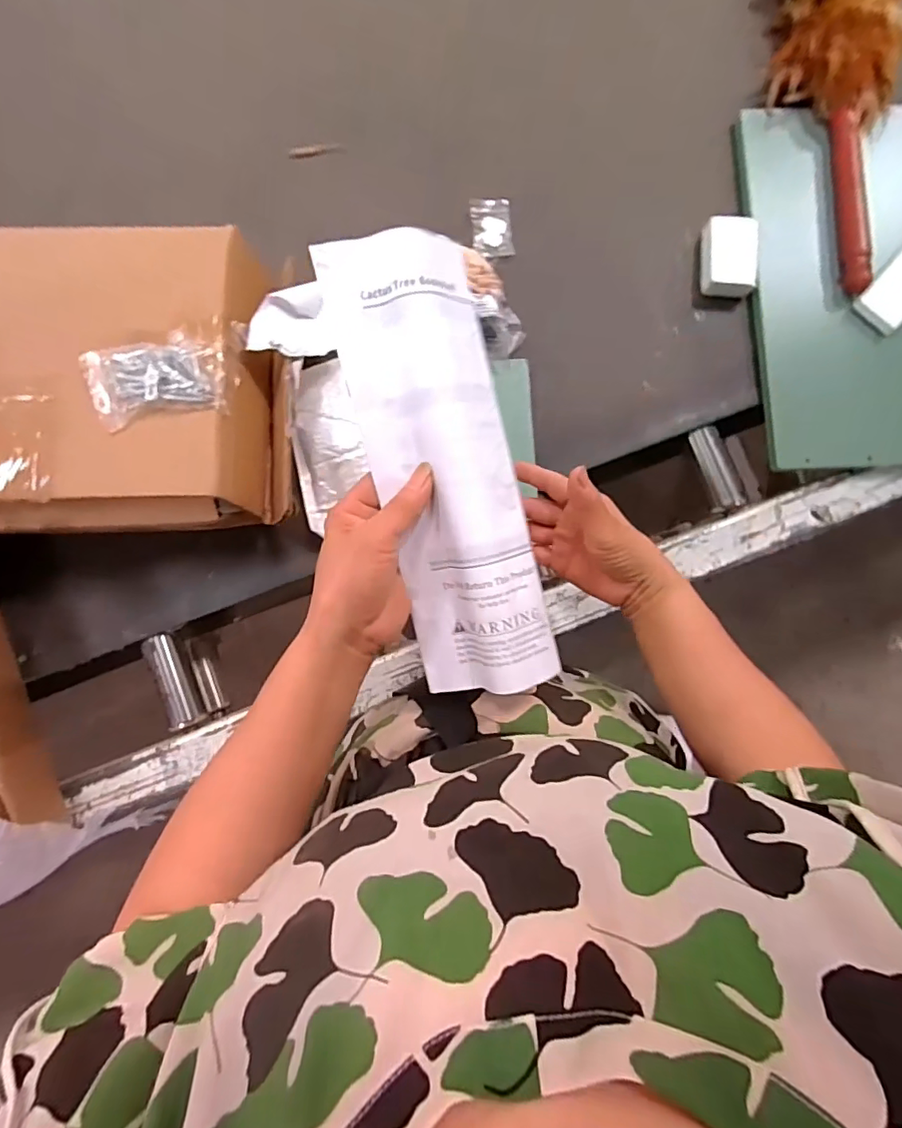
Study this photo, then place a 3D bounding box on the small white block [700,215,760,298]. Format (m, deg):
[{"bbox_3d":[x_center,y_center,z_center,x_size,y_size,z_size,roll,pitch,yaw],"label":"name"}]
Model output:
[{"bbox_3d":[0.281,-0.311,0.545,0.049,0.022,0.077,4,85,0],"label":"small white block"}]

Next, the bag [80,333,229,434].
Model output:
[{"bbox_3d":[-0.236,-0.147,0.430,0.104,0.028,0.061,-9,85,-1],"label":"bag"}]

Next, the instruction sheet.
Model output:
[{"bbox_3d":[-0.002,-0.053,0.337,0.086,0.034,0.277,-15,99,-2],"label":"instruction sheet"}]

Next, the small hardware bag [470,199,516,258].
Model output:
[{"bbox_3d":[0.043,-0.348,0.562,0.040,0.016,0.067,-5,85,-1],"label":"small hardware bag"}]

